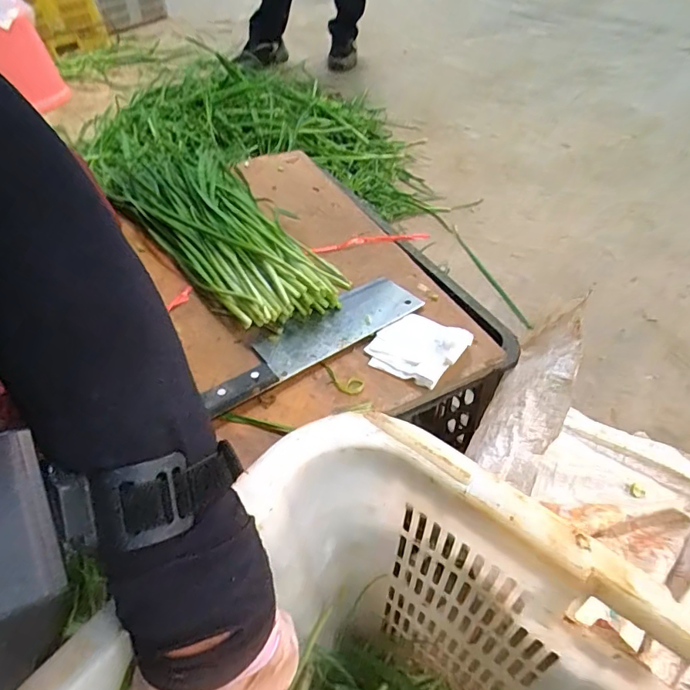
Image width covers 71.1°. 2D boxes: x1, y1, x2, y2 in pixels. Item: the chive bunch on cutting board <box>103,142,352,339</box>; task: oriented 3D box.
[{"bbox_3d":[-0.155,-0.152,0.582,0.156,0.048,0.388,-31,53,-23],"label":"chive bunch on cutting board"}]

